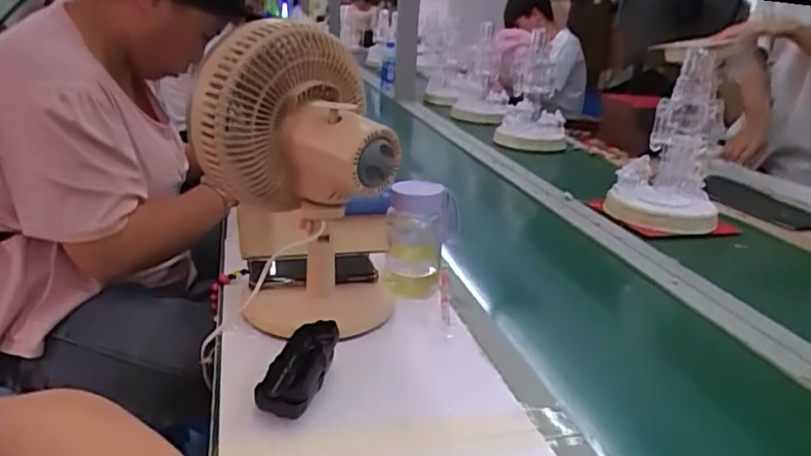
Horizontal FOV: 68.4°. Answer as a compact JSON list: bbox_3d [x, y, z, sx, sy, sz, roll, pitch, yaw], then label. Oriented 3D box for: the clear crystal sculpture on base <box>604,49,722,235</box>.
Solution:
[{"bbox_3d":[0.517,-0.162,1.146,0.199,0.303,0.189,14,22,26],"label":"clear crystal sculpture on base"}]

